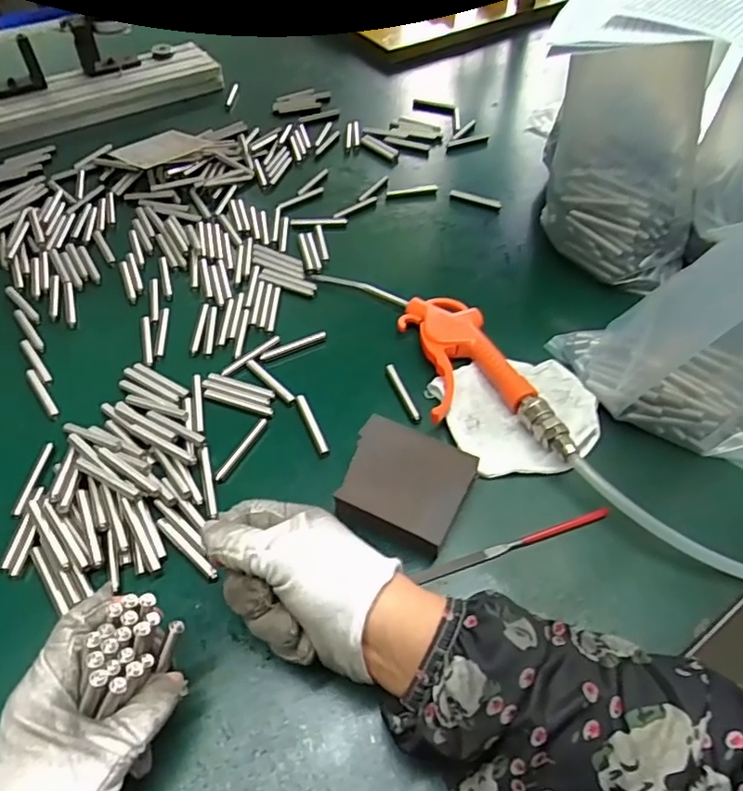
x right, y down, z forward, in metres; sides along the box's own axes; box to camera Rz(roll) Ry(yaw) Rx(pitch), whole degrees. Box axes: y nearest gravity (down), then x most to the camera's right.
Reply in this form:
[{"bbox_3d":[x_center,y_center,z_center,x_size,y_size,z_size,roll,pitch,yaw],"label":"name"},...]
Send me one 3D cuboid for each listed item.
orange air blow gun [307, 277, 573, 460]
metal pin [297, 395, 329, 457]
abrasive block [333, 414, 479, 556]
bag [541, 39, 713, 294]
[{"bbox_3d":[0.056,-0.040,0.467,0.090,0.023,0.263,-24,54,-18],"label":"orange air blow gun"},{"bbox_3d":[-0.044,0.023,0.431,0.007,0.009,0.055,-18,52,-14],"label":"metal pin"},{"bbox_3d":[0.023,0.059,0.386,0.078,0.029,0.072,19,53,17],"label":"abrasive block"},{"bbox_3d":[0.213,-0.190,0.487,0.134,0.181,0.079,21,54,18],"label":"bag"}]

